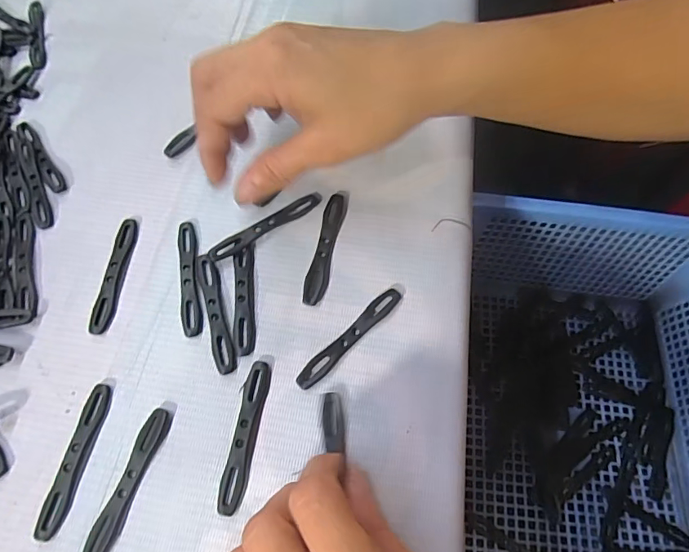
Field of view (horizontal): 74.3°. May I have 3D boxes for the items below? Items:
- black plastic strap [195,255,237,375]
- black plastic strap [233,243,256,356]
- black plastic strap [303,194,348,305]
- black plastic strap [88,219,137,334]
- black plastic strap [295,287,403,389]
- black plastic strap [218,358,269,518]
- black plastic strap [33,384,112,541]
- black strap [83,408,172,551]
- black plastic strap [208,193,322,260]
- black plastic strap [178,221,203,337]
[{"bbox_3d":[-0.069,0.018,0.240,0.011,0.004,0.068,-17,67,-6],"label":"black plastic strap"},{"bbox_3d":[-0.054,0.011,0.244,0.011,0.004,0.062,-5,66,-1],"label":"black plastic strap"},{"bbox_3d":[-0.011,-0.016,0.254,0.012,0.004,0.068,11,67,6],"label":"black plastic strap"},{"bbox_3d":[-0.127,-0.001,0.252,0.010,0.005,0.068,3,67,3],"label":"black plastic strap"},{"bbox_3d":[0.003,0.031,0.233,0.069,0.004,0.010,-42,72,-15],"label":"black plastic strap"},{"bbox_3d":[-0.047,0.075,0.216,0.011,0.005,0.068,8,67,5],"label":"black plastic strap"},{"bbox_3d":[-0.127,0.086,0.214,0.011,0.004,0.068,9,67,5],"label":"black plastic strap"},{"bbox_3d":[-0.099,0.096,0.209,0.011,0.004,0.068,18,68,9],"label":"black strap"},{"bbox_3d":[-0.045,-0.029,0.260,0.071,0.006,0.010,-33,70,-12],"label":"black plastic strap"},{"bbox_3d":[-0.086,0.000,0.250,0.010,0.004,0.069,-11,67,-3],"label":"black plastic strap"}]

